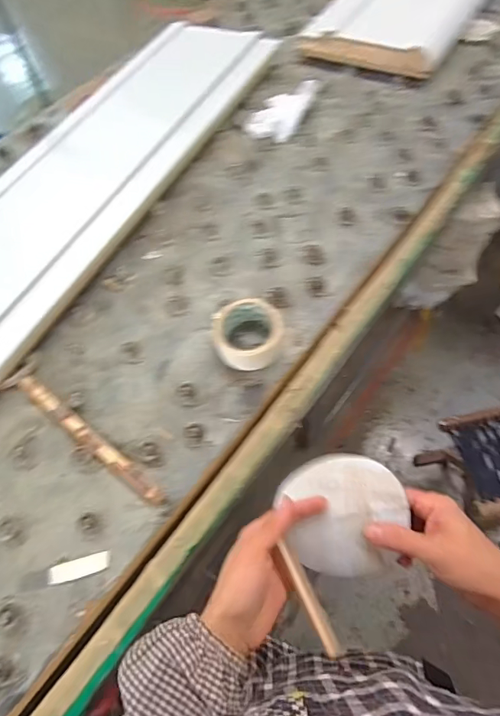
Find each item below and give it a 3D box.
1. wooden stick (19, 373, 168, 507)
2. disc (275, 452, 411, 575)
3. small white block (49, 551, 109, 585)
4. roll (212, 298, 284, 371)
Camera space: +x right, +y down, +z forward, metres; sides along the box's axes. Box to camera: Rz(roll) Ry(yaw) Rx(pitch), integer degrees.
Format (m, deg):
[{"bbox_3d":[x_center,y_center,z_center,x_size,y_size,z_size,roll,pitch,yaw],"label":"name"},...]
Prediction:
[{"bbox_3d":[-0.219,0.103,0.583,0.281,0.010,0.020,34,68,22],"label":"wooden stick"},{"bbox_3d":[0.086,0.142,0.403,0.109,0.018,0.103,-18,74,17],"label":"disc"},{"bbox_3d":[-0.199,0.244,0.511,0.073,0.006,0.022,-14,60,-3],"label":"small white block"},{"bbox_3d":[-0.002,-0.035,0.624,0.096,0.037,0.099,-2,60,4],"label":"roll"}]

